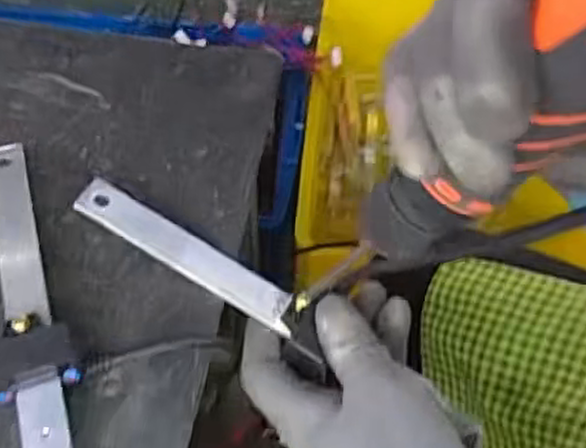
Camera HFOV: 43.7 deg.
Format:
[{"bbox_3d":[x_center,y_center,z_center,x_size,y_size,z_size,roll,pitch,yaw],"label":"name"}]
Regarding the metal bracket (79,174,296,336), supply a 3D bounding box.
[{"bbox_3d":[-0.056,0.016,0.385,0.126,0.005,0.021,31,67,1],"label":"metal bracket"}]

